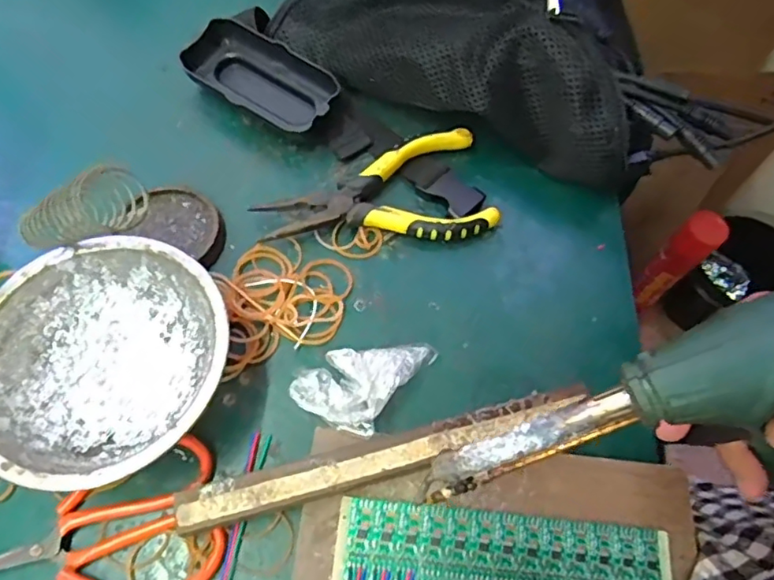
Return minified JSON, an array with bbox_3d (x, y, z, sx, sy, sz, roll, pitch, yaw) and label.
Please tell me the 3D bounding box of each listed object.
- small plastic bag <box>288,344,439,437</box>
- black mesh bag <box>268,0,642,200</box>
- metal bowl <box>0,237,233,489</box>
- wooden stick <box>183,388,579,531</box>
[{"bbox_3d":[-0.013,0.046,0.310,0.048,0.017,0.068,36,69,12],"label":"small plastic bag"},{"bbox_3d":[0.054,-0.161,0.371,0.256,0.076,0.085,24,64,7],"label":"black mesh bag"},{"bbox_3d":[-0.144,0.037,0.294,0.123,0.044,0.122,1,66,-3],"label":"metal bowl"},{"bbox_3d":[0.001,0.083,0.282,0.205,0.019,0.020,-13,67,-9],"label":"wooden stick"}]

